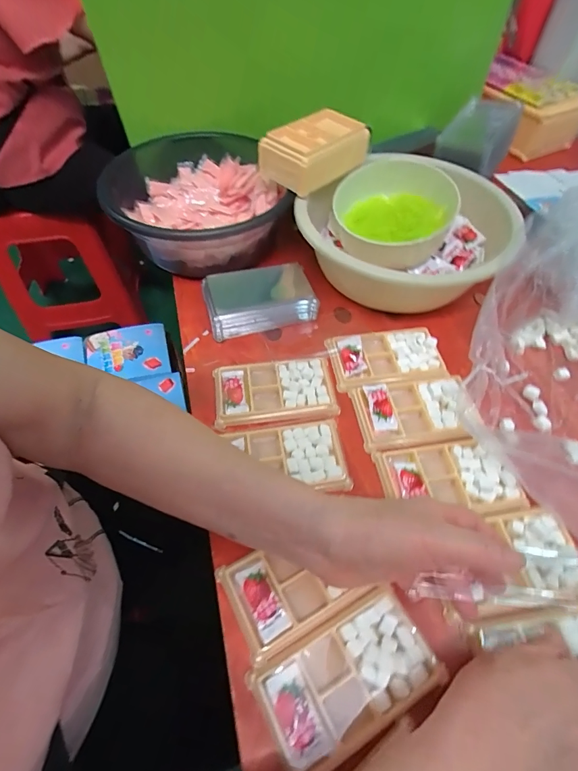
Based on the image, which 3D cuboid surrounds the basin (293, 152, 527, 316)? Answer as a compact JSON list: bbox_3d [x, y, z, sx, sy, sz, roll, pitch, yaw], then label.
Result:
[{"bbox_3d":[0.152,-0.202,0.529,0.262,0.096,0.248,1,56,-1],"label":"basin"}]

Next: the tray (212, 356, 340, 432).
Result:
[{"bbox_3d":[-0.016,0.008,0.445,0.132,0.014,0.080,-5,56,-5],"label":"tray"}]

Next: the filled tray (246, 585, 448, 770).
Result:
[{"bbox_3d":[0.047,0.226,0.299,0.133,0.013,0.080,-23,59,-16],"label":"filled tray"}]

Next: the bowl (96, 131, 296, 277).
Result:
[{"bbox_3d":[-0.129,-0.272,0.573,0.257,0.082,0.281,1,56,-1],"label":"bowl"}]

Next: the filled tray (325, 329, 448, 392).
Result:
[{"bbox_3d":[0.117,-0.035,0.474,0.130,0.015,0.078,-5,56,-4],"label":"filled tray"}]

